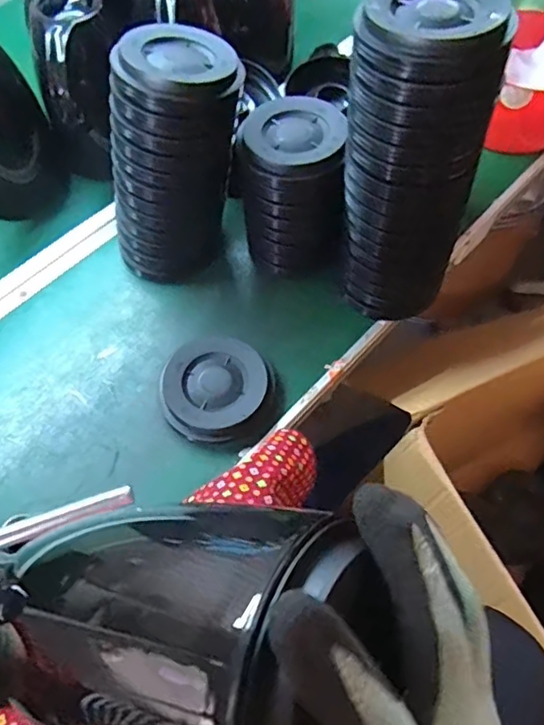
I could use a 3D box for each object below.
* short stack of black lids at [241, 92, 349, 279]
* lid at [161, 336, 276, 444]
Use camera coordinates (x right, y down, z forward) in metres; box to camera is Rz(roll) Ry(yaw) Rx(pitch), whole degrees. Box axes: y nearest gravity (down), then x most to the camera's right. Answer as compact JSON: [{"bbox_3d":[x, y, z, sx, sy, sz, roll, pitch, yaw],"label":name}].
[{"bbox_3d":[0.022,-0.193,0.662,0.110,0.165,0.119,0,60,1],"label":"short stack of black lids"},{"bbox_3d":[-0.060,0.028,0.610,0.112,0.029,0.110,0,60,1],"label":"lid"}]

